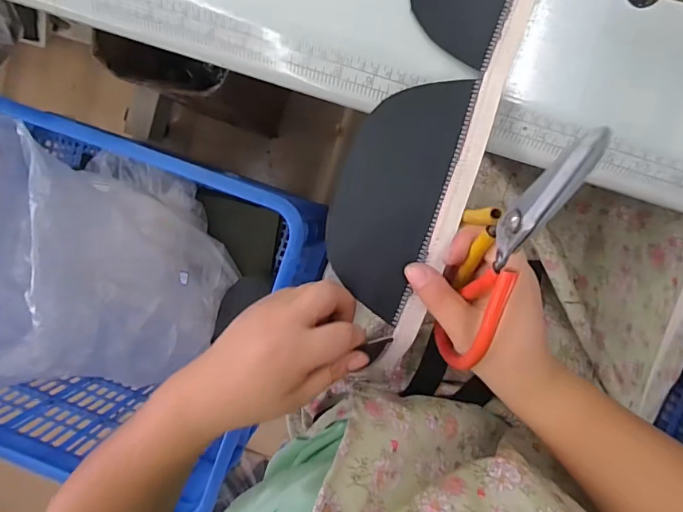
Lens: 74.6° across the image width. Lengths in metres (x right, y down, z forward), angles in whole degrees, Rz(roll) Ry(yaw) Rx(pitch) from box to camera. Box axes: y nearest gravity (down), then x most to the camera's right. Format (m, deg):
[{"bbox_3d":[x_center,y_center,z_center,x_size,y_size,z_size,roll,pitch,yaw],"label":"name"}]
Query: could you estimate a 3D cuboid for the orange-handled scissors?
[{"bbox_3d":[0.088,-0.003,0.259,0.021,0.187,0.079,15,50,1],"label":"orange-handled scissors"}]

